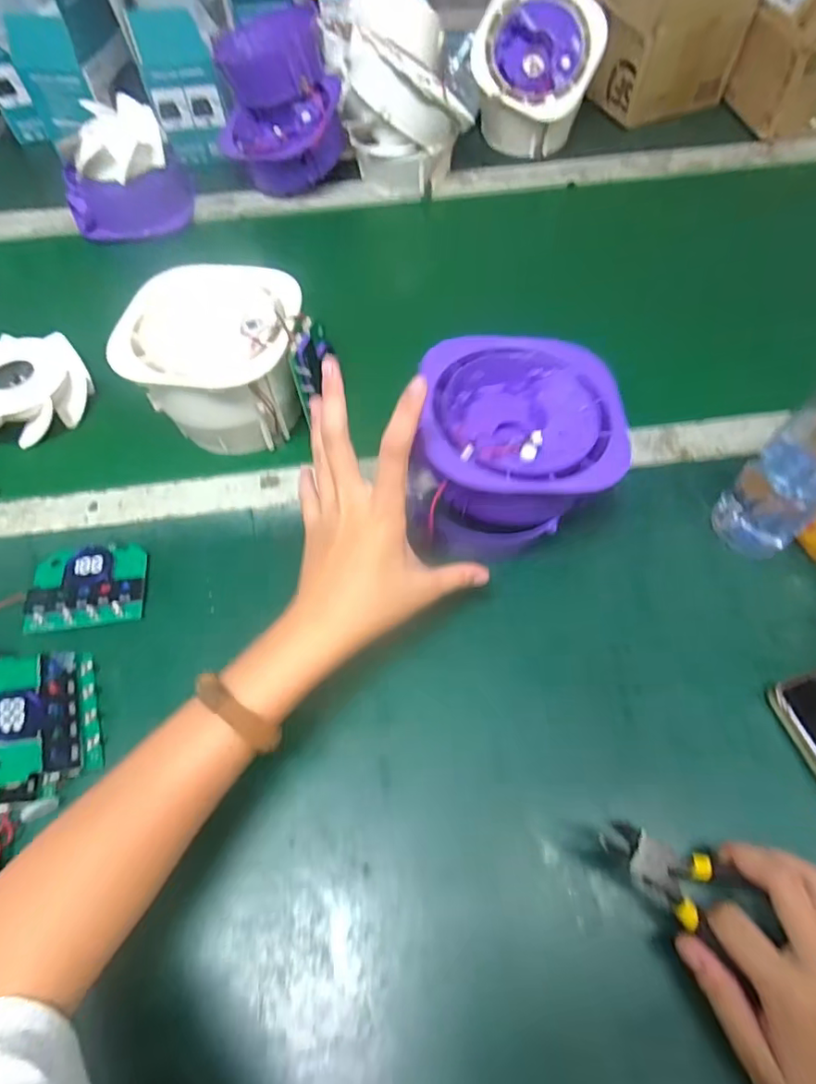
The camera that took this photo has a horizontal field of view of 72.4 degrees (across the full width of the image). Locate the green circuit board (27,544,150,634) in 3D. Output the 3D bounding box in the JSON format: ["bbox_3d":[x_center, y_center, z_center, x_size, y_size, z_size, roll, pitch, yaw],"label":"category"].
[{"bbox_3d":[-0.243,0.033,0.423,0.082,0.008,0.069,-7,56,-5],"label":"green circuit board"}]

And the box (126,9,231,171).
[{"bbox_3d":[-0.268,-0.545,0.676,0.081,0.148,0.044,-15,61,-8],"label":"box"}]

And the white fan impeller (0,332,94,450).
[{"bbox_3d":[-0.359,-0.144,0.524,0.108,0.043,0.108,-32,64,-17],"label":"white fan impeller"}]

